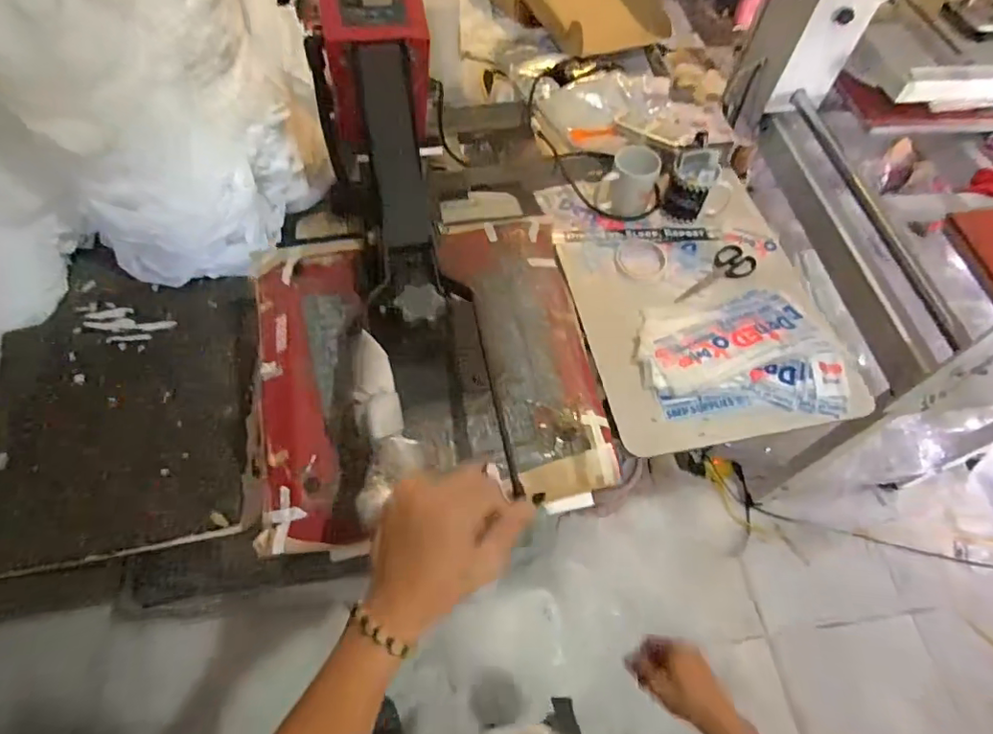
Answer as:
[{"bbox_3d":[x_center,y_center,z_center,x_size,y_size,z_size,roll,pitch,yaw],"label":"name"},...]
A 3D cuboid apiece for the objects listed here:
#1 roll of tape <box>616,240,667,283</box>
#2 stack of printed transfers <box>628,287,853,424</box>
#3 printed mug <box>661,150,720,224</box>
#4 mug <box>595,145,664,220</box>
[{"bbox_3d":[0.247,-0.184,0.927,0.088,0.008,0.085,1,59,-1],"label":"roll of tape"},{"bbox_3d":[0.374,-0.028,0.837,0.304,0.030,0.207,-1,59,-2],"label":"stack of printed transfers"},{"bbox_3d":[0.337,-0.313,0.945,0.076,0.113,0.063,18,60,9],"label":"printed mug"},{"bbox_3d":[0.237,-0.332,0.960,0.096,0.095,0.087,17,60,8],"label":"mug"}]

